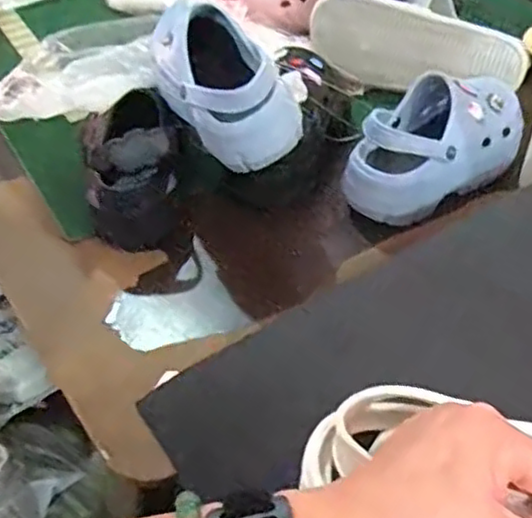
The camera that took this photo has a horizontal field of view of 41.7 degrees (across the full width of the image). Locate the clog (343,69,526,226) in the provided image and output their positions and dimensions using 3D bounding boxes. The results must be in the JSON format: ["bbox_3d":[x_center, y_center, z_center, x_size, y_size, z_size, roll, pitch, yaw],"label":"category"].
[{"bbox_3d":[0.200,-0.136,0.796,0.239,0.095,0.101,-29,49,-25],"label":"clog"}]

